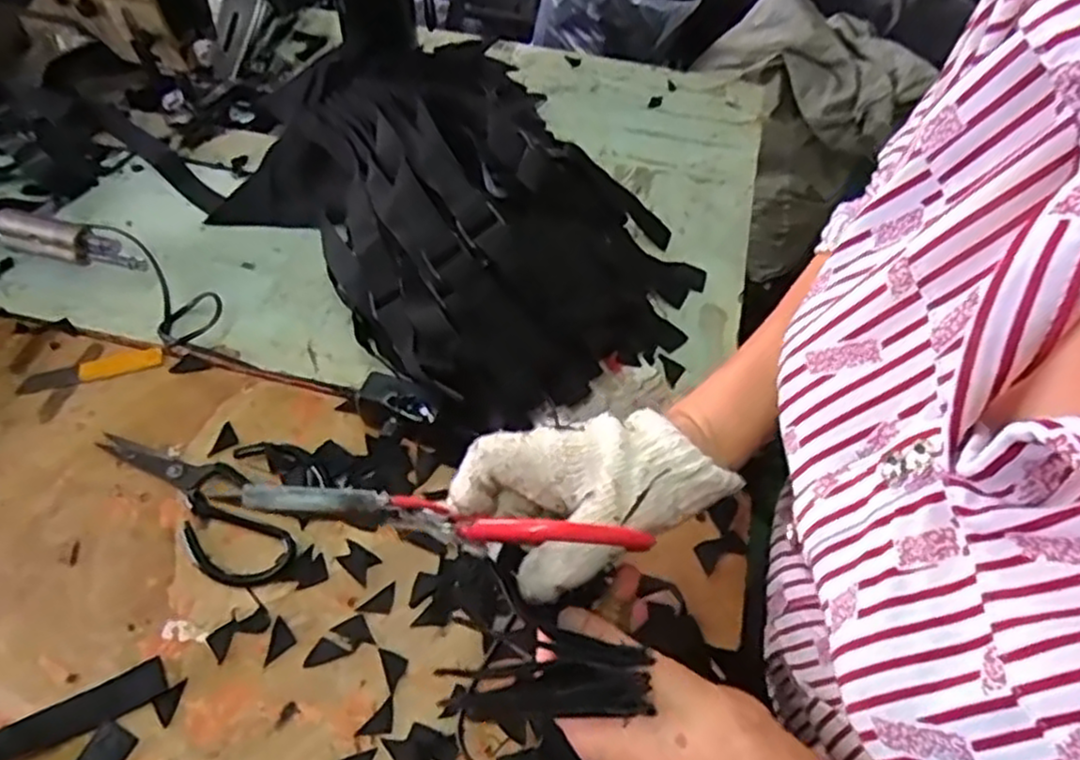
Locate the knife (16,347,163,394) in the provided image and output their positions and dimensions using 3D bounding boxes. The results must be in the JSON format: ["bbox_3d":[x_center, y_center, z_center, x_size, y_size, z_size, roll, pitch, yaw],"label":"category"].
[{"bbox_3d":[-0.376,-0.009,0.617,0.109,0.006,0.024,-16,62,-13],"label":"knife"}]

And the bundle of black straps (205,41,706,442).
[{"bbox_3d":[-0.071,-0.169,0.652,0.334,0.131,0.414,-29,65,-20],"label":"bundle of black straps"}]

